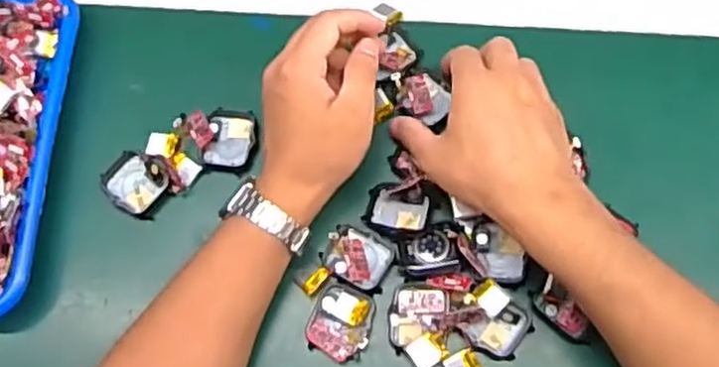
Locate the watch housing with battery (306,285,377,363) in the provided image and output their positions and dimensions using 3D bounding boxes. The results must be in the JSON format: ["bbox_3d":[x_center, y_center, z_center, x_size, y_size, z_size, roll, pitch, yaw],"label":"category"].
[{"bbox_3d":[-0.012,0.093,0.479,0.041,0.009,0.047,13,73,6],"label":"watch housing with battery"}]

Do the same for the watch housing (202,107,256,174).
[{"bbox_3d":[-0.092,-0.032,0.524,0.037,0.017,0.045,9,72,4],"label":"watch housing"}]

